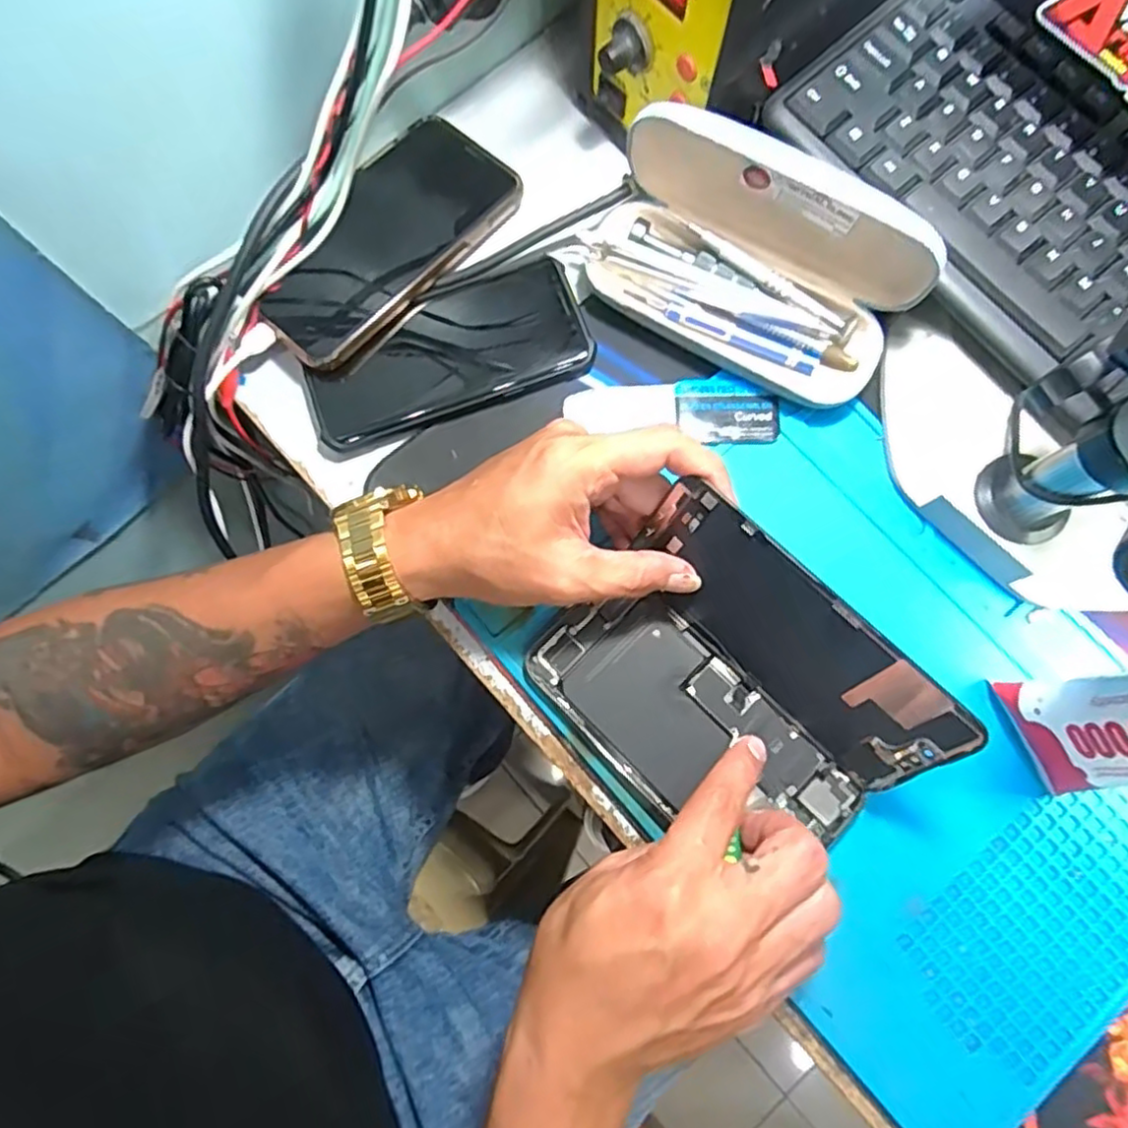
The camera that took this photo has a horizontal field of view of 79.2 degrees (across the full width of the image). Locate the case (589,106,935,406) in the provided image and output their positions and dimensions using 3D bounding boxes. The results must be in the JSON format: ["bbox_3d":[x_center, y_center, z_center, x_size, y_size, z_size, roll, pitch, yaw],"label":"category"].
[{"bbox_3d":[0.094,-0.152,0.338,0.159,0.083,0.075,30,81,7],"label":"case"}]

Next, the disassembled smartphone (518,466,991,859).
[{"bbox_3d":[0.072,0.060,0.300,0.153,0.070,0.112,44,83,9],"label":"disassembled smartphone"}]

